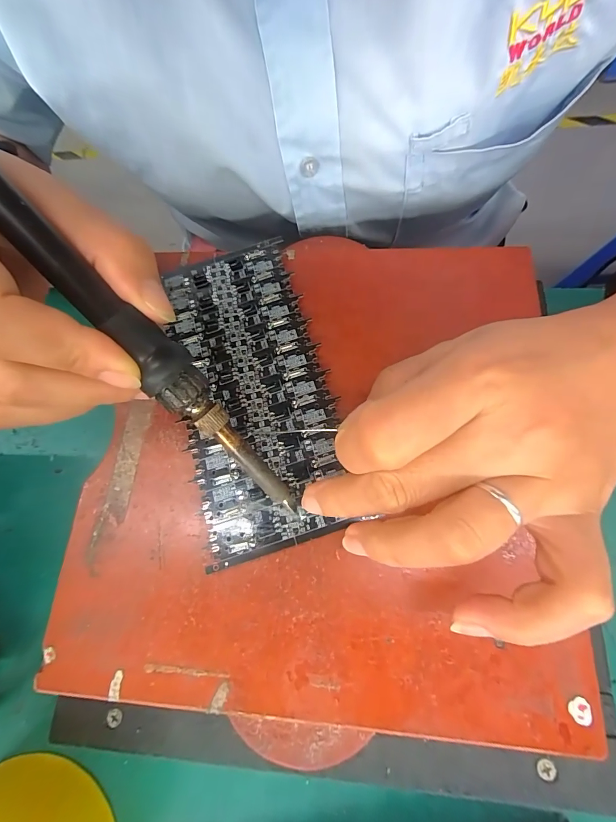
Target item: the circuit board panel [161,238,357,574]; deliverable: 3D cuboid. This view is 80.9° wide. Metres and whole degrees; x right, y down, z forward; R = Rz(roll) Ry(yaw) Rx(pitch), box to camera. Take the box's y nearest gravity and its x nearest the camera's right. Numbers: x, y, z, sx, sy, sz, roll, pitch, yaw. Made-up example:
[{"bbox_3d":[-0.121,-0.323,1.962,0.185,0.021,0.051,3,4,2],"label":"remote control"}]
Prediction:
[{"bbox_3d":[-0.030,-0.013,0.187,0.073,0.005,0.163,-10,72,-2],"label":"circuit board panel"}]

